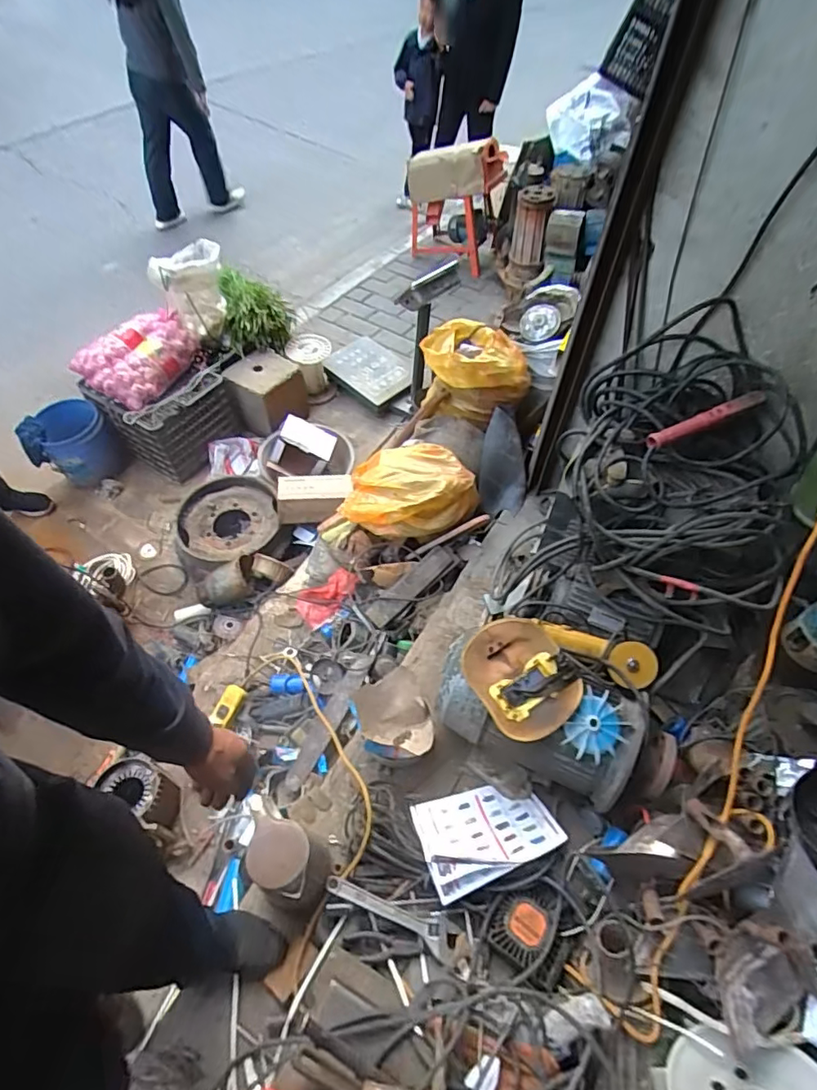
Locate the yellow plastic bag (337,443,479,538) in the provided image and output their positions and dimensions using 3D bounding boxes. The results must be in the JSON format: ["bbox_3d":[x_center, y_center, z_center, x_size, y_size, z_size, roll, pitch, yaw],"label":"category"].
[{"bbox_3d":[0.002,-0.185,1.691,0.399,0.163,0.303,3,54,0],"label":"yellow plastic bag"}]

